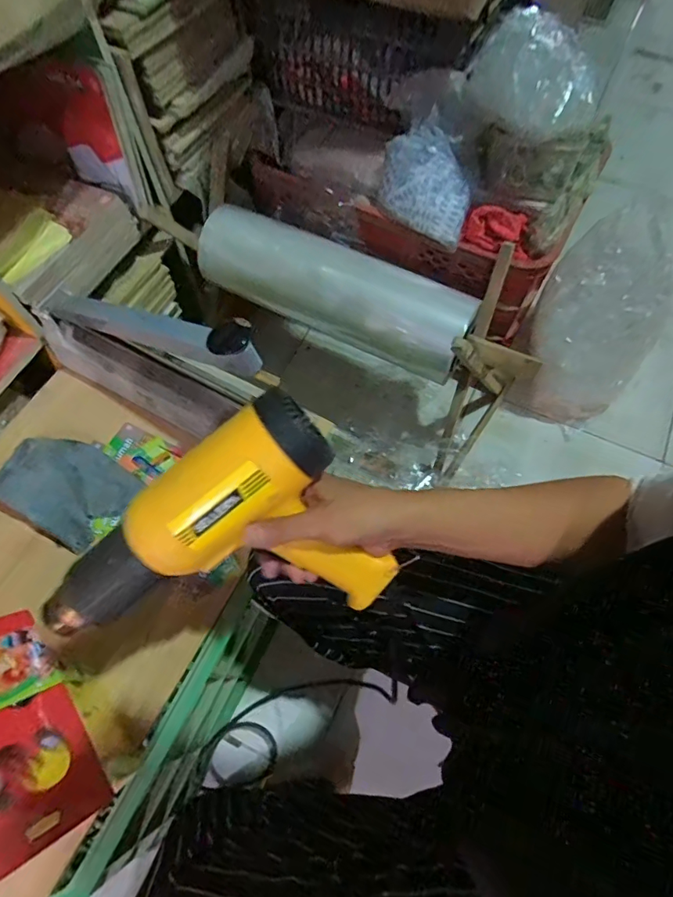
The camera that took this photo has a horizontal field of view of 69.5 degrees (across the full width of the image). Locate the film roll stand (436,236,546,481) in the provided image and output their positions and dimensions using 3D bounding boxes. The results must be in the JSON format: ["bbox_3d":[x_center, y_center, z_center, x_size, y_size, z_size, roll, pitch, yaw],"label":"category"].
[{"bbox_3d":[0.259,-0.129,0.844,0.115,0.403,0.269,25,68,11],"label":"film roll stand"}]

